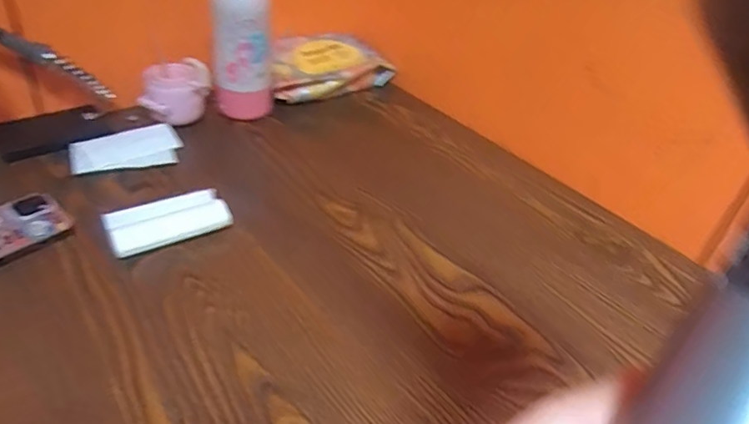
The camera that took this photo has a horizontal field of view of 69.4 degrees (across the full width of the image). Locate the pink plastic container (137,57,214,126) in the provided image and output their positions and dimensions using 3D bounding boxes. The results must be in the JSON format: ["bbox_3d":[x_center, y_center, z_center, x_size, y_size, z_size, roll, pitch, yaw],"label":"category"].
[{"bbox_3d":[-0.242,-0.142,0.660,0.083,0.072,0.057,-14,42,-26],"label":"pink plastic container"}]

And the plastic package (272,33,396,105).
[{"bbox_3d":[-0.073,-0.205,0.766,0.194,0.053,0.101,-26,49,-37],"label":"plastic package"}]

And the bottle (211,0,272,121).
[{"bbox_3d":[-0.157,-0.186,0.644,0.063,0.180,0.058,0,38,-10],"label":"bottle"}]

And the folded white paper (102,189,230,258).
[{"bbox_3d":[-0.197,0.009,0.521,0.108,0.025,0.052,-14,42,-26],"label":"folded white paper"}]

